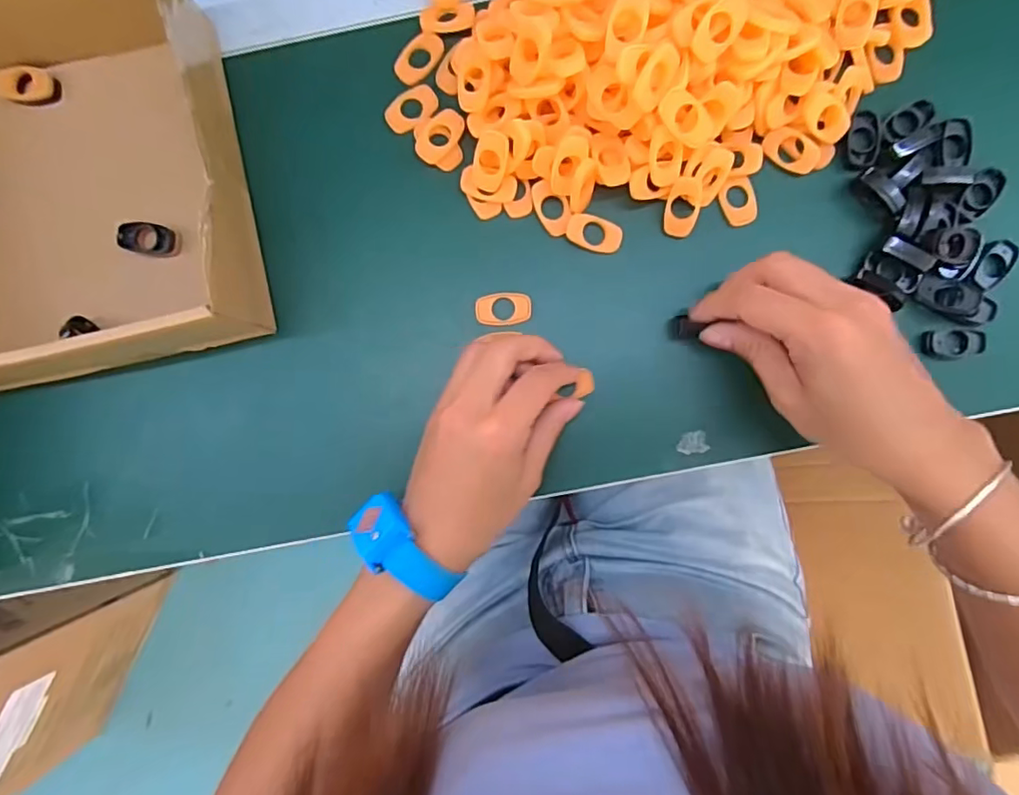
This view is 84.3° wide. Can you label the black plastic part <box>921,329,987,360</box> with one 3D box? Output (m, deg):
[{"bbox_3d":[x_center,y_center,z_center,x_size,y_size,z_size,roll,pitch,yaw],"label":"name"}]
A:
[{"bbox_3d":[0.257,-0.031,0.325,0.033,0.004,0.017,-2,89,2],"label":"black plastic part"}]

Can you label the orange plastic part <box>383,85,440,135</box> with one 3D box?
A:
[{"bbox_3d":[-0.059,-0.173,0.337,0.033,0.004,0.023,-34,89,1],"label":"orange plastic part"}]

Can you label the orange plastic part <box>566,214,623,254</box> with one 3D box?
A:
[{"bbox_3d":[0.050,-0.097,0.333,0.033,0.007,0.019,11,90,2],"label":"orange plastic part"}]

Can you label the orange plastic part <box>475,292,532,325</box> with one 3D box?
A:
[{"bbox_3d":[-0.003,-0.053,0.336,0.033,0.004,0.019,0,89,2],"label":"orange plastic part"}]

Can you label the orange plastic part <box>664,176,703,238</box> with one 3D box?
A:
[{"bbox_3d":[0.100,-0.109,0.325,0.018,0.004,0.033,9,119,10],"label":"orange plastic part"}]

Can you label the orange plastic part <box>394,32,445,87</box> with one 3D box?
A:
[{"bbox_3d":[-0.054,-0.202,0.337,0.033,0.004,0.022,-44,88,1],"label":"orange plastic part"}]

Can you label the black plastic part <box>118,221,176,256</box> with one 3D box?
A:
[{"bbox_3d":[-0.216,-0.095,0.338,0.029,0.011,0.017,9,90,2],"label":"black plastic part"}]

